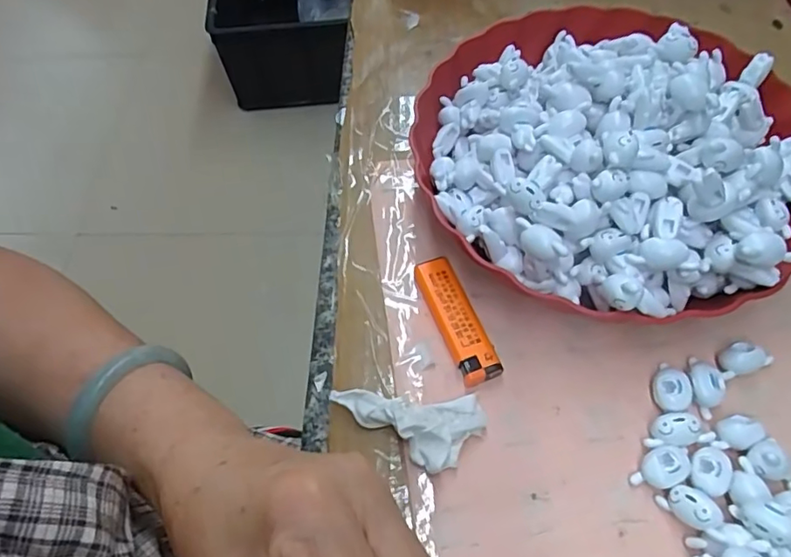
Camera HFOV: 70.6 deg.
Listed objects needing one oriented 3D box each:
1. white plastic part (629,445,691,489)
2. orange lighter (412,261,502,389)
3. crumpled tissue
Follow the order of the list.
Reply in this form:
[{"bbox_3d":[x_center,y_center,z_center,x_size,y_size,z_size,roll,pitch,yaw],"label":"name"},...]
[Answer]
[{"bbox_3d":[0.136,0.097,0.286,0.030,0.014,0.019,-25,61,-12],"label":"white plastic part"},{"bbox_3d":[0.035,0.024,0.331,0.023,0.013,0.079,-21,61,-10],"label":"orange lighter"},{"bbox_3d":[0.006,0.080,0.297,0.080,0.019,0.039,2,59,4],"label":"crumpled tissue"}]

